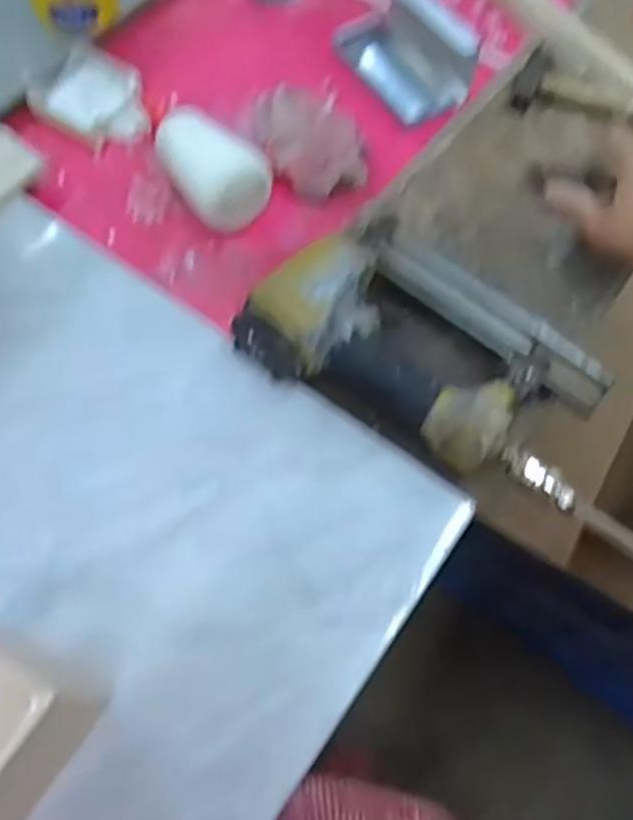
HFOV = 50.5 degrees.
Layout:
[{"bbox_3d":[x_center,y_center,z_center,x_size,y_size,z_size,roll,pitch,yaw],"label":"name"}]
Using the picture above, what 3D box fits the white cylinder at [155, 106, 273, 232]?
[{"bbox_3d":[-0.081,-0.192,0.535,0.056,0.056,0.094,-38,73,-17],"label":"white cylinder"}]

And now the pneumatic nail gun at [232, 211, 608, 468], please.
[{"bbox_3d":[0.078,-0.043,0.469,0.217,0.057,0.160,38,70,13],"label":"pneumatic nail gun"}]

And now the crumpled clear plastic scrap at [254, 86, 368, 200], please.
[{"bbox_3d":[-0.010,-0.229,0.562,0.073,0.040,0.110,-21,69,-11],"label":"crumpled clear plastic scrap"}]

